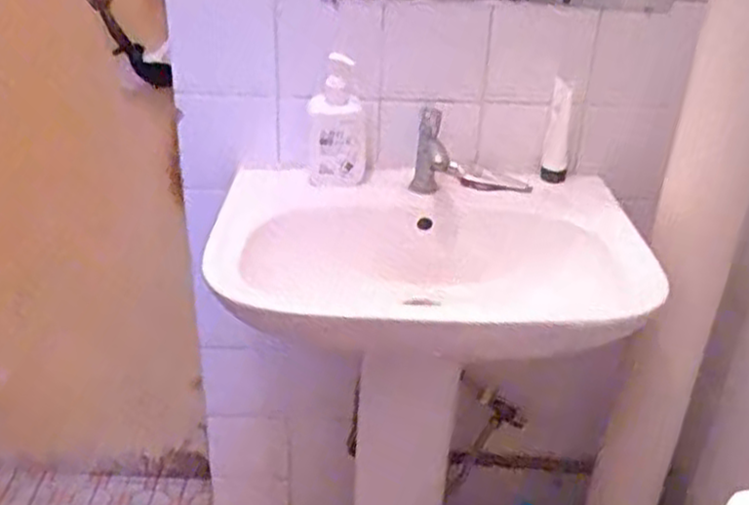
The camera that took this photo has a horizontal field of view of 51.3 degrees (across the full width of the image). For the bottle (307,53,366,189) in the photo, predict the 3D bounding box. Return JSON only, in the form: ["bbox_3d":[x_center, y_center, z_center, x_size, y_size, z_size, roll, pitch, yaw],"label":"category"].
[{"bbox_3d":[-0.050,-0.179,1.097,0.076,0.179,0.043,-8,30,-19],"label":"bottle"}]

